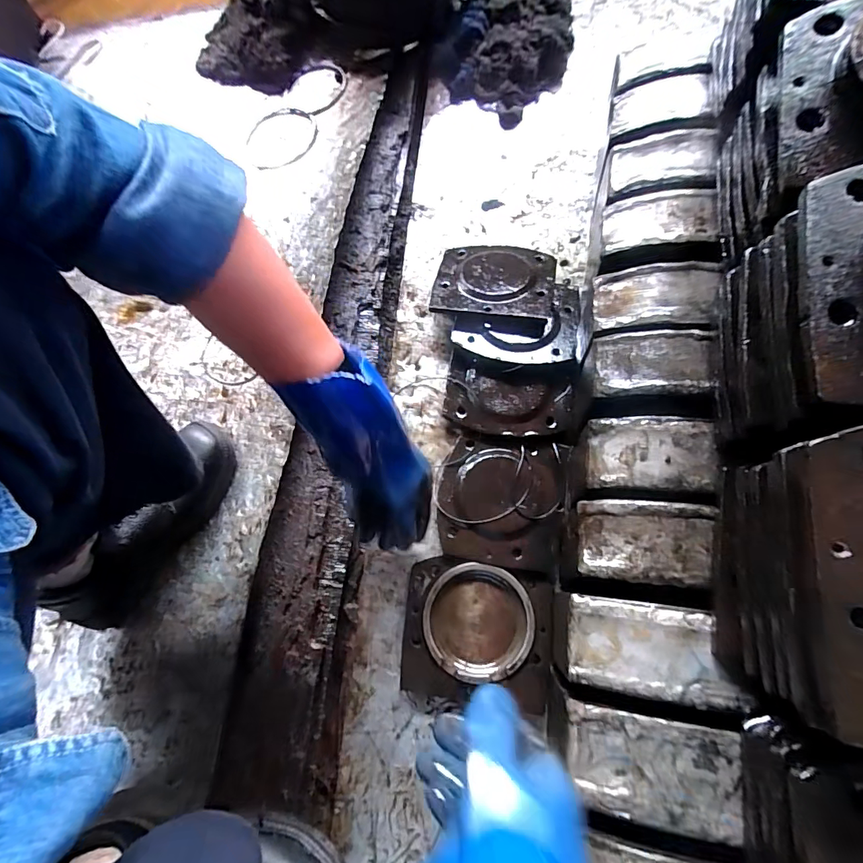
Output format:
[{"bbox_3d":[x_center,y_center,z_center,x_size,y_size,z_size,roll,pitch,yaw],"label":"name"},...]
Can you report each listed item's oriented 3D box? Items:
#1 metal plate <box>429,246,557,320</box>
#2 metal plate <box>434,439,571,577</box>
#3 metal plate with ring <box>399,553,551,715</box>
[{"bbox_3d":[0.086,-0.208,0.606,0.157,0.013,0.141,7,58,7],"label":"metal plate"},{"bbox_3d":[0.082,0.082,0.522,0.146,0.020,0.144,5,71,12],"label":"metal plate"},{"bbox_3d":[0.048,0.218,0.480,0.153,0.016,0.145,1,70,11],"label":"metal plate with ring"}]

